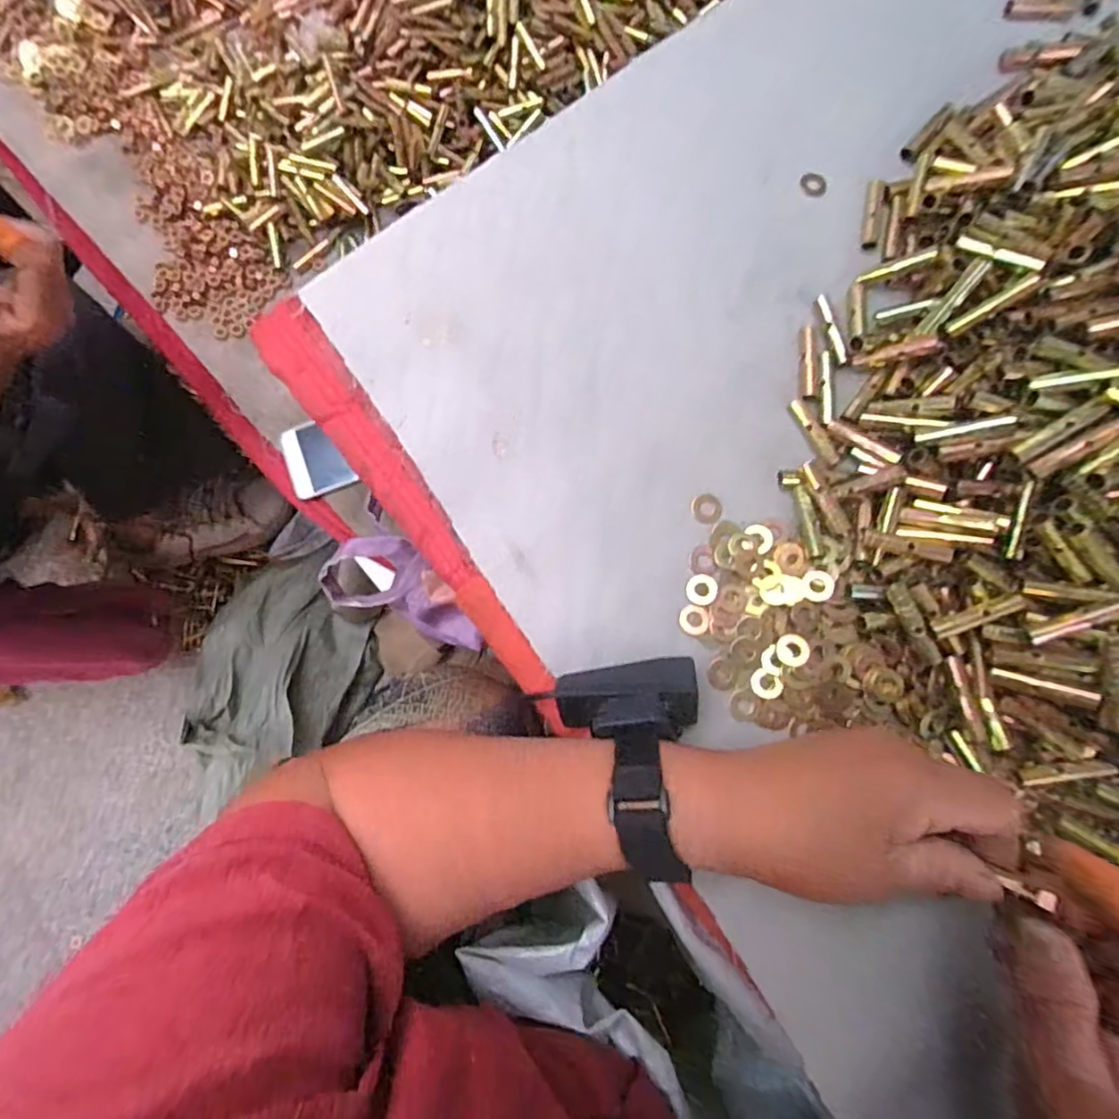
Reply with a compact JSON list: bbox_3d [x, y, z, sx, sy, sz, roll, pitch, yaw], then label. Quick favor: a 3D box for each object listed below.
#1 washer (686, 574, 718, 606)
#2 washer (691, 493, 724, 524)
[{"bbox_3d":[0.079,0.017,0.337,0.017,0.004,0.017,0,79,0],"label":"washer"},{"bbox_3d":[0.084,-0.029,0.347,0.017,0.004,0.017,0,79,0],"label":"washer"}]

